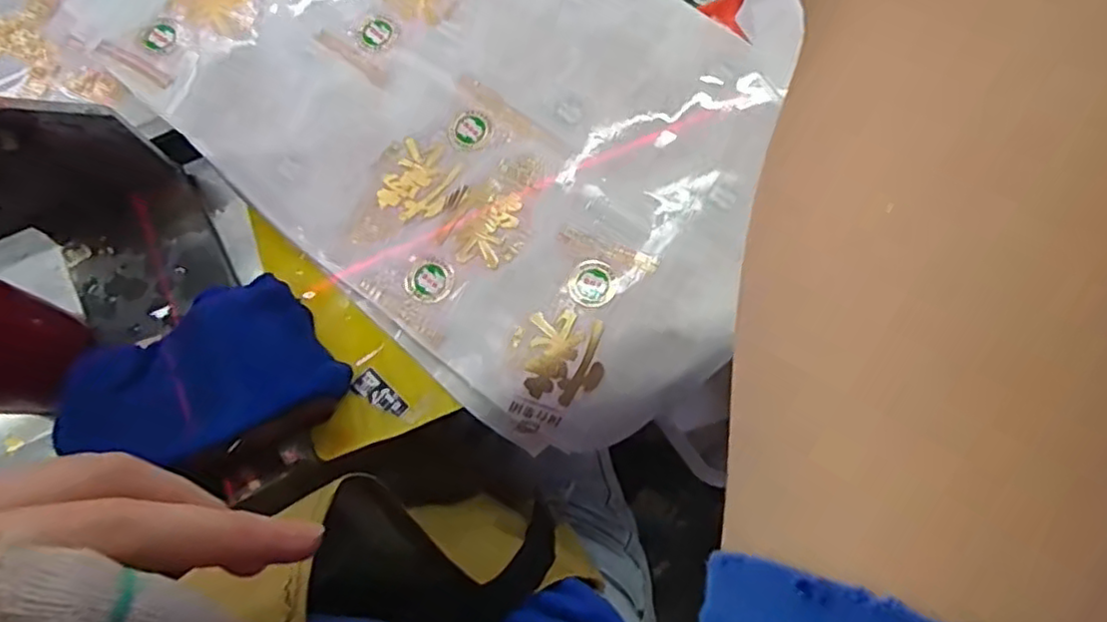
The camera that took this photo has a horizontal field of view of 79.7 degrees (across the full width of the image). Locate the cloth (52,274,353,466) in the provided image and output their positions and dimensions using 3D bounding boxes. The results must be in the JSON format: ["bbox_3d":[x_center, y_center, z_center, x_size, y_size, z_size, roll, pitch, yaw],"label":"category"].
[{"bbox_3d":[-0.221,0.042,0.429,0.153,0.063,0.098,-27,79,-5],"label":"cloth"}]

